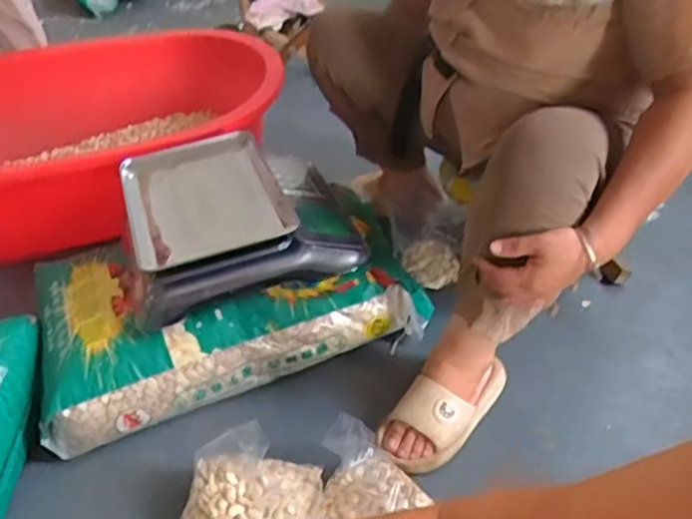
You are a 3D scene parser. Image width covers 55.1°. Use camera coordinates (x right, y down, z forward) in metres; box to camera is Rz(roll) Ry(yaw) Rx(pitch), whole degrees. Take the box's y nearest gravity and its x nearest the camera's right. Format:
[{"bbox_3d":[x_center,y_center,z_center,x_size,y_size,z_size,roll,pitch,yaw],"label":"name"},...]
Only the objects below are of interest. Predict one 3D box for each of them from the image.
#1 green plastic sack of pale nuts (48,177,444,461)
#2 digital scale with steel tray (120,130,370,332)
[{"bbox_3d":[-0.185,0.055,1.100,0.630,0.178,0.336,-14,41,-11],"label":"green plastic sack of pale nuts"},{"bbox_3d":[-0.179,-0.079,1.080,0.325,0.113,0.306,-14,41,-11],"label":"digital scale with steel tray"}]

